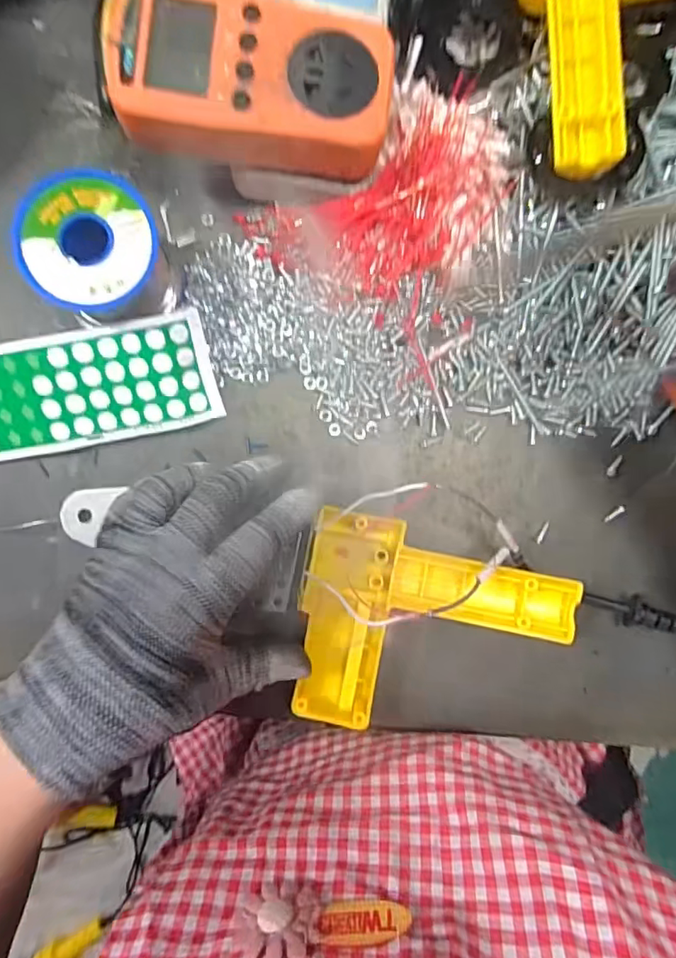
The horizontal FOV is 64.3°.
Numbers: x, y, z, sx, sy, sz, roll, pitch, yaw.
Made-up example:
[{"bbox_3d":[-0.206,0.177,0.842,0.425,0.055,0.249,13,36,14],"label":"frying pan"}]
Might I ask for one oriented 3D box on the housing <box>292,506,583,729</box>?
[{"bbox_3d":[0.051,0.084,0.303,0.142,0.053,0.113,9,97,-5],"label":"housing"}]

